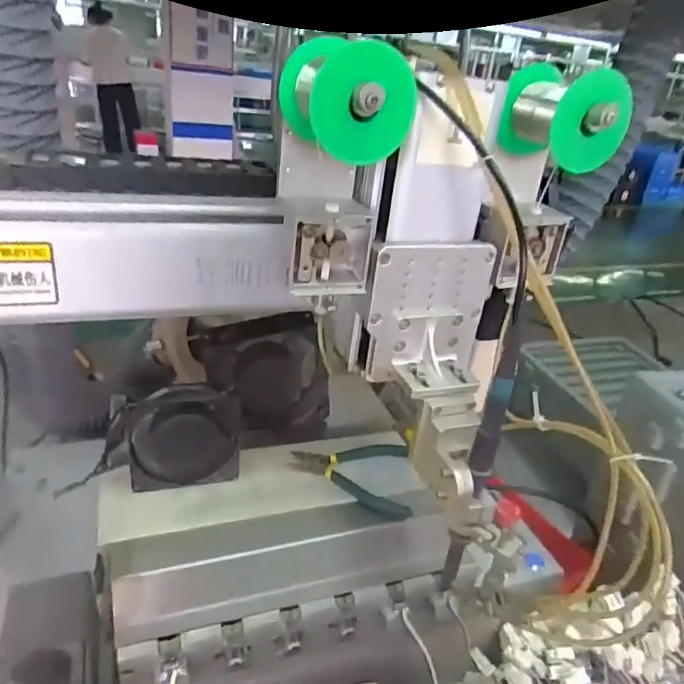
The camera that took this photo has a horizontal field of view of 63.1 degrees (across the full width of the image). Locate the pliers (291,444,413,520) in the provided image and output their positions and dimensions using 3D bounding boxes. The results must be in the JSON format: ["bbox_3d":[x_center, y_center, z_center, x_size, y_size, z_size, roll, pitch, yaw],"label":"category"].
[{"bbox_3d":[0.009,0.125,0.533,0.110,0.020,0.094,8,28,2],"label":"pliers"}]

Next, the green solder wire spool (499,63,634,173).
[{"bbox_3d":[0.165,-0.168,0.416,0.056,0.063,0.078,-4,30,-19],"label":"green solder wire spool"}]

